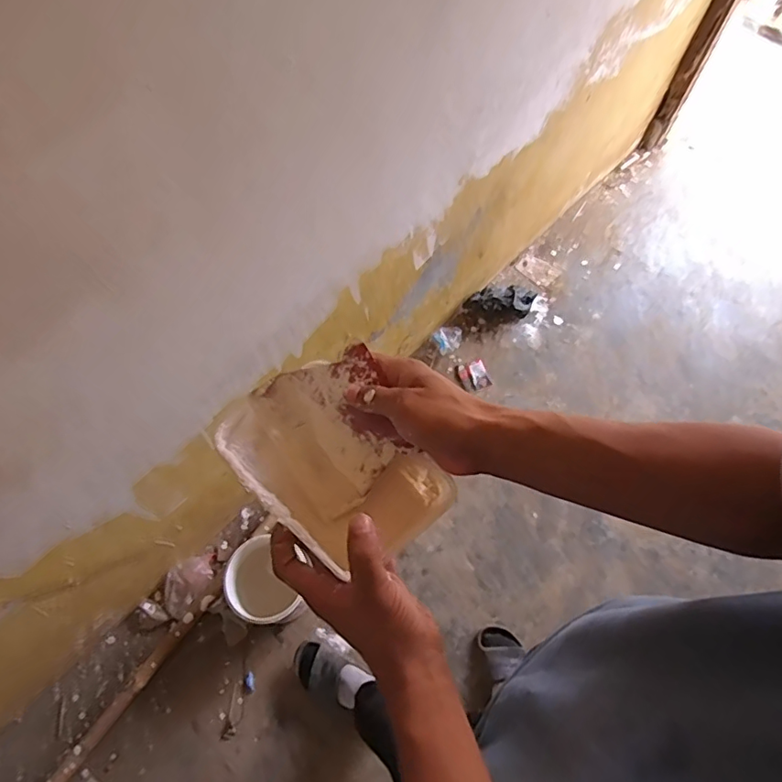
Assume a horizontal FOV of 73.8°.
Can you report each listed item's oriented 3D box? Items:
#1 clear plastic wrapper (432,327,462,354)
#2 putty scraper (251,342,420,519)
[{"bbox_3d":[0.177,-0.161,1.580,0.103,0.046,0.077,-26,69,-12],"label":"clear plastic wrapper"},{"bbox_3d":[-0.043,0.030,0.431,0.098,0.004,0.120,-30,92,4],"label":"putty scraper"}]

